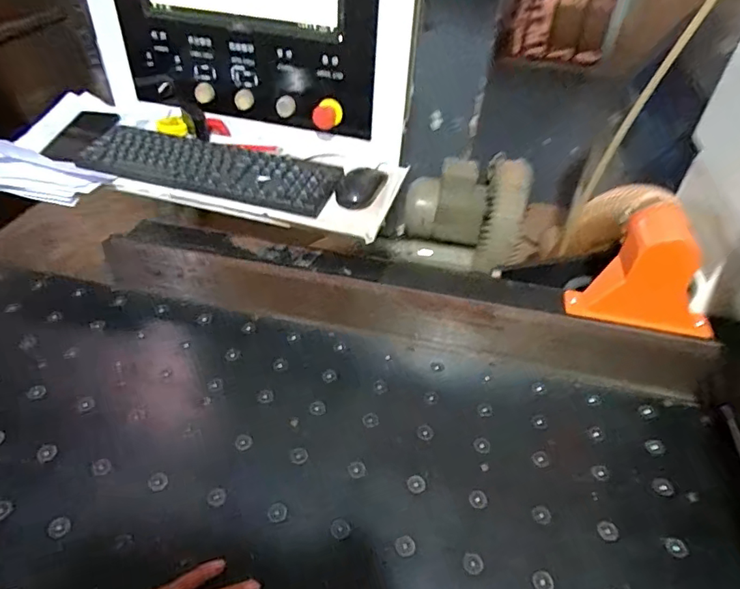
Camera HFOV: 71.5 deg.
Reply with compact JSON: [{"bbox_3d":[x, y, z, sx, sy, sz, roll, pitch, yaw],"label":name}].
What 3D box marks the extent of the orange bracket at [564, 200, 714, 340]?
[{"bbox_3d":[0.376,-0.029,0.692,0.184,0.146,0.100,13,42,10],"label":"orange bracket"}]

